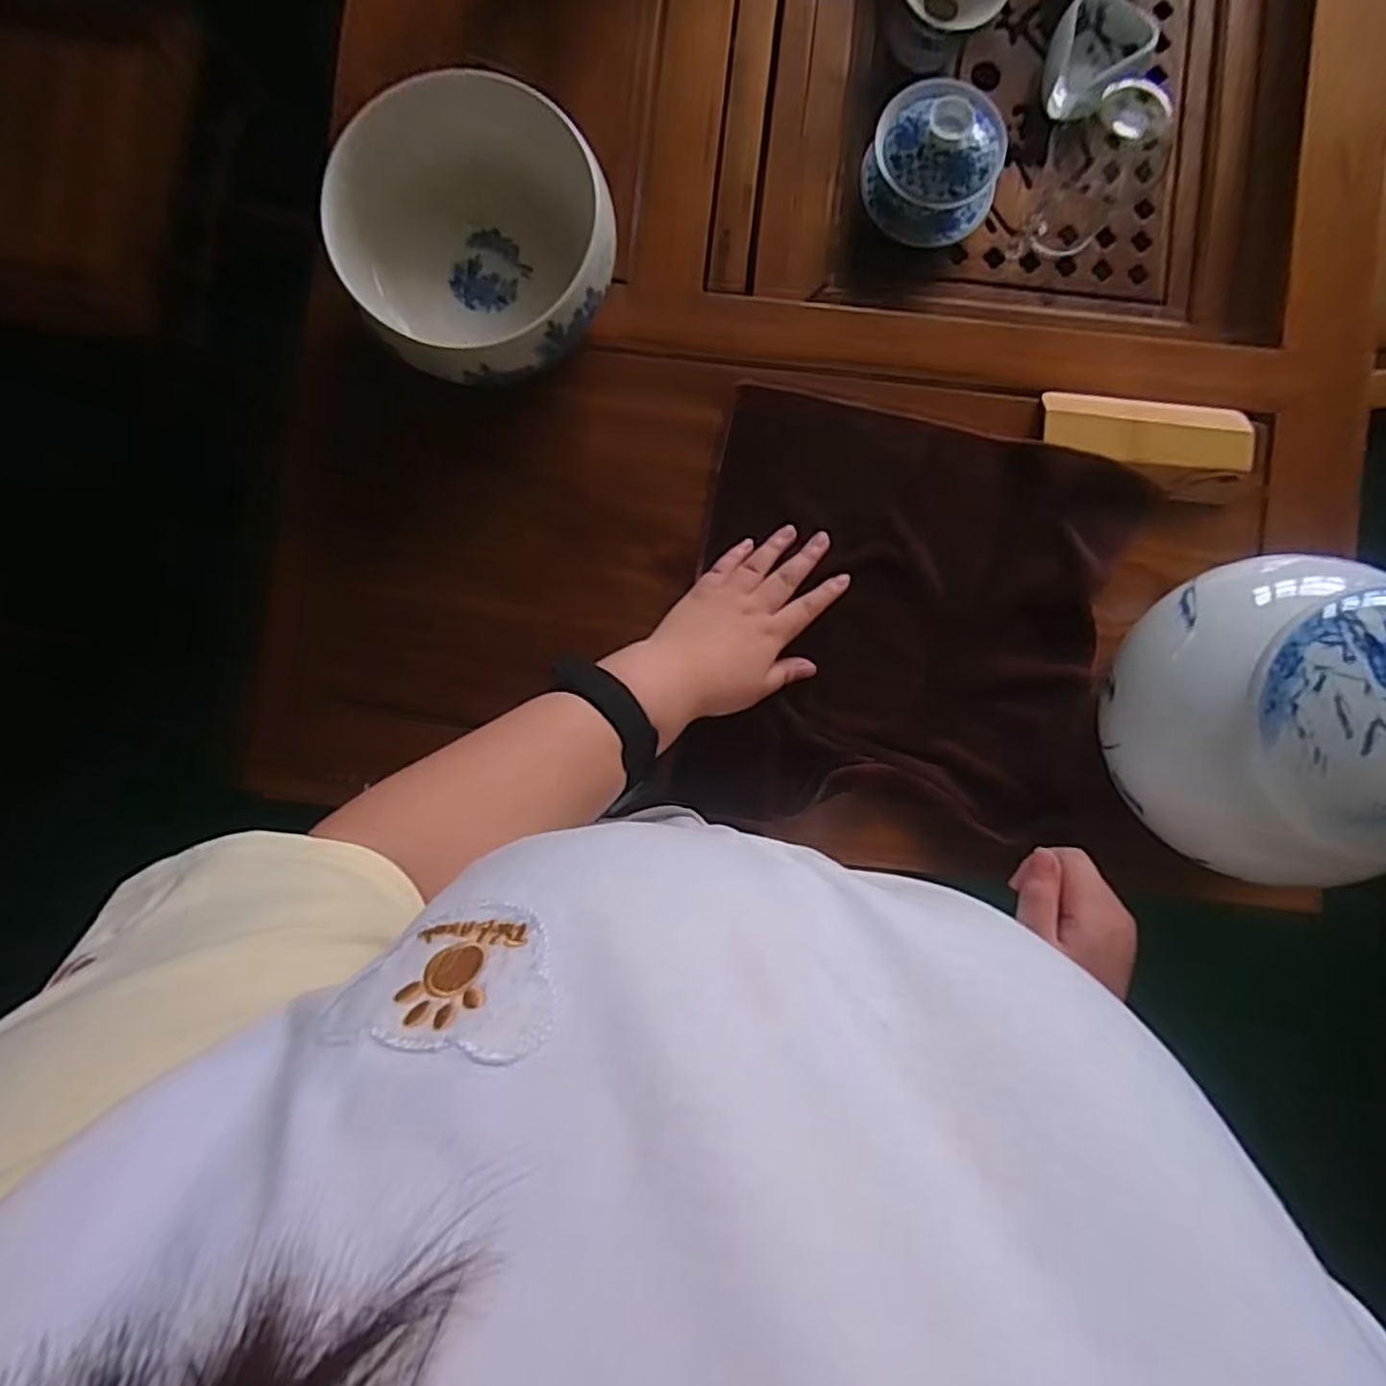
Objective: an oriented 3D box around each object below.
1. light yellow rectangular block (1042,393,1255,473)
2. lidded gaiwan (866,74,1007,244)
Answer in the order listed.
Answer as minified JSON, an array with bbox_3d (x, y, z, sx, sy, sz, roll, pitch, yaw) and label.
[{"bbox_3d":[0.333,-0.192,0.527,0.146,0.011,0.050,7,89,0],"label":"light yellow rectangular block"},{"bbox_3d":[0.183,-0.398,0.542,0.099,0.062,0.086,27,89,1],"label":"lidded gaiwan"}]

